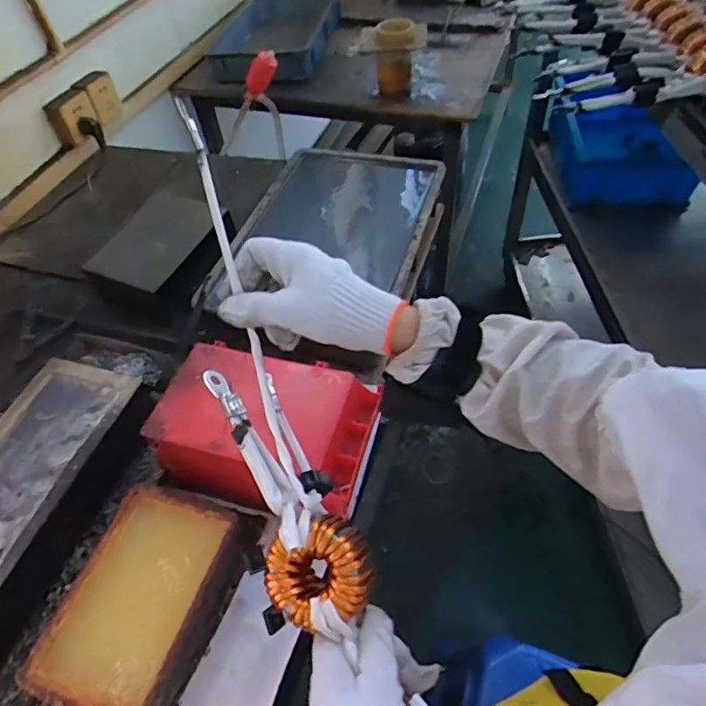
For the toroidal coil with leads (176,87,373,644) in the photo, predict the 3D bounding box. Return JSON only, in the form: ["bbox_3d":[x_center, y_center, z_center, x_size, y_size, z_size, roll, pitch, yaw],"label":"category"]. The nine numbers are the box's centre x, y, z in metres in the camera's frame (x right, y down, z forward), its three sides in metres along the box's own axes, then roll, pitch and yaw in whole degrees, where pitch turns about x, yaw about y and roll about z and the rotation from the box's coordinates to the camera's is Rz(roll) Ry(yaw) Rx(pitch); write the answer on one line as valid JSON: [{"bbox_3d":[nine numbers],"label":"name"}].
[{"bbox_3d":[-0.079,0.018,0.407,0.079,0.114,0.380,-18,83,-9],"label":"toroidal coil with leads"}]

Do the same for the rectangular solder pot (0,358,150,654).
[{"bbox_3d":[-0.383,0.174,0.597,0.150,0.095,0.347,12,54,14],"label":"rectangular solder pot"}]

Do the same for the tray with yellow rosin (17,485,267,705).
[{"bbox_3d":[-0.207,0.252,0.531,0.157,0.069,0.231,21,56,20],"label":"tray with yellow rosin"}]

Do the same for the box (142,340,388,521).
[{"bbox_3d":[-0.096,0.080,0.580,0.233,0.080,0.150,12,54,14],"label":"box"}]

